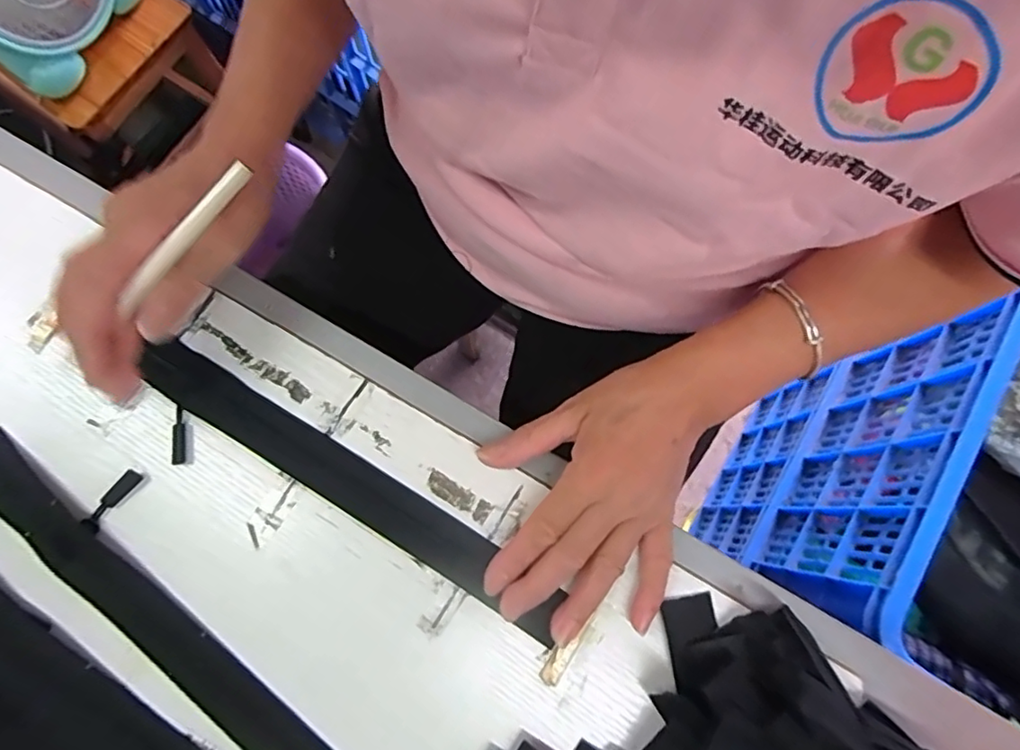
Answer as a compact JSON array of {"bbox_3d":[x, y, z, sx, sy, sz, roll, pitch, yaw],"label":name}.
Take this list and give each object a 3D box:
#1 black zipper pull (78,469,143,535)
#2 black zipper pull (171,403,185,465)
[{"bbox_3d":[-0.232,0.074,0.340,0.010,0.004,0.041,35,79,6],"label":"black zipper pull"},{"bbox_3d":[-0.198,0.036,0.350,0.008,0.004,0.035,-4,78,-2],"label":"black zipper pull"}]

